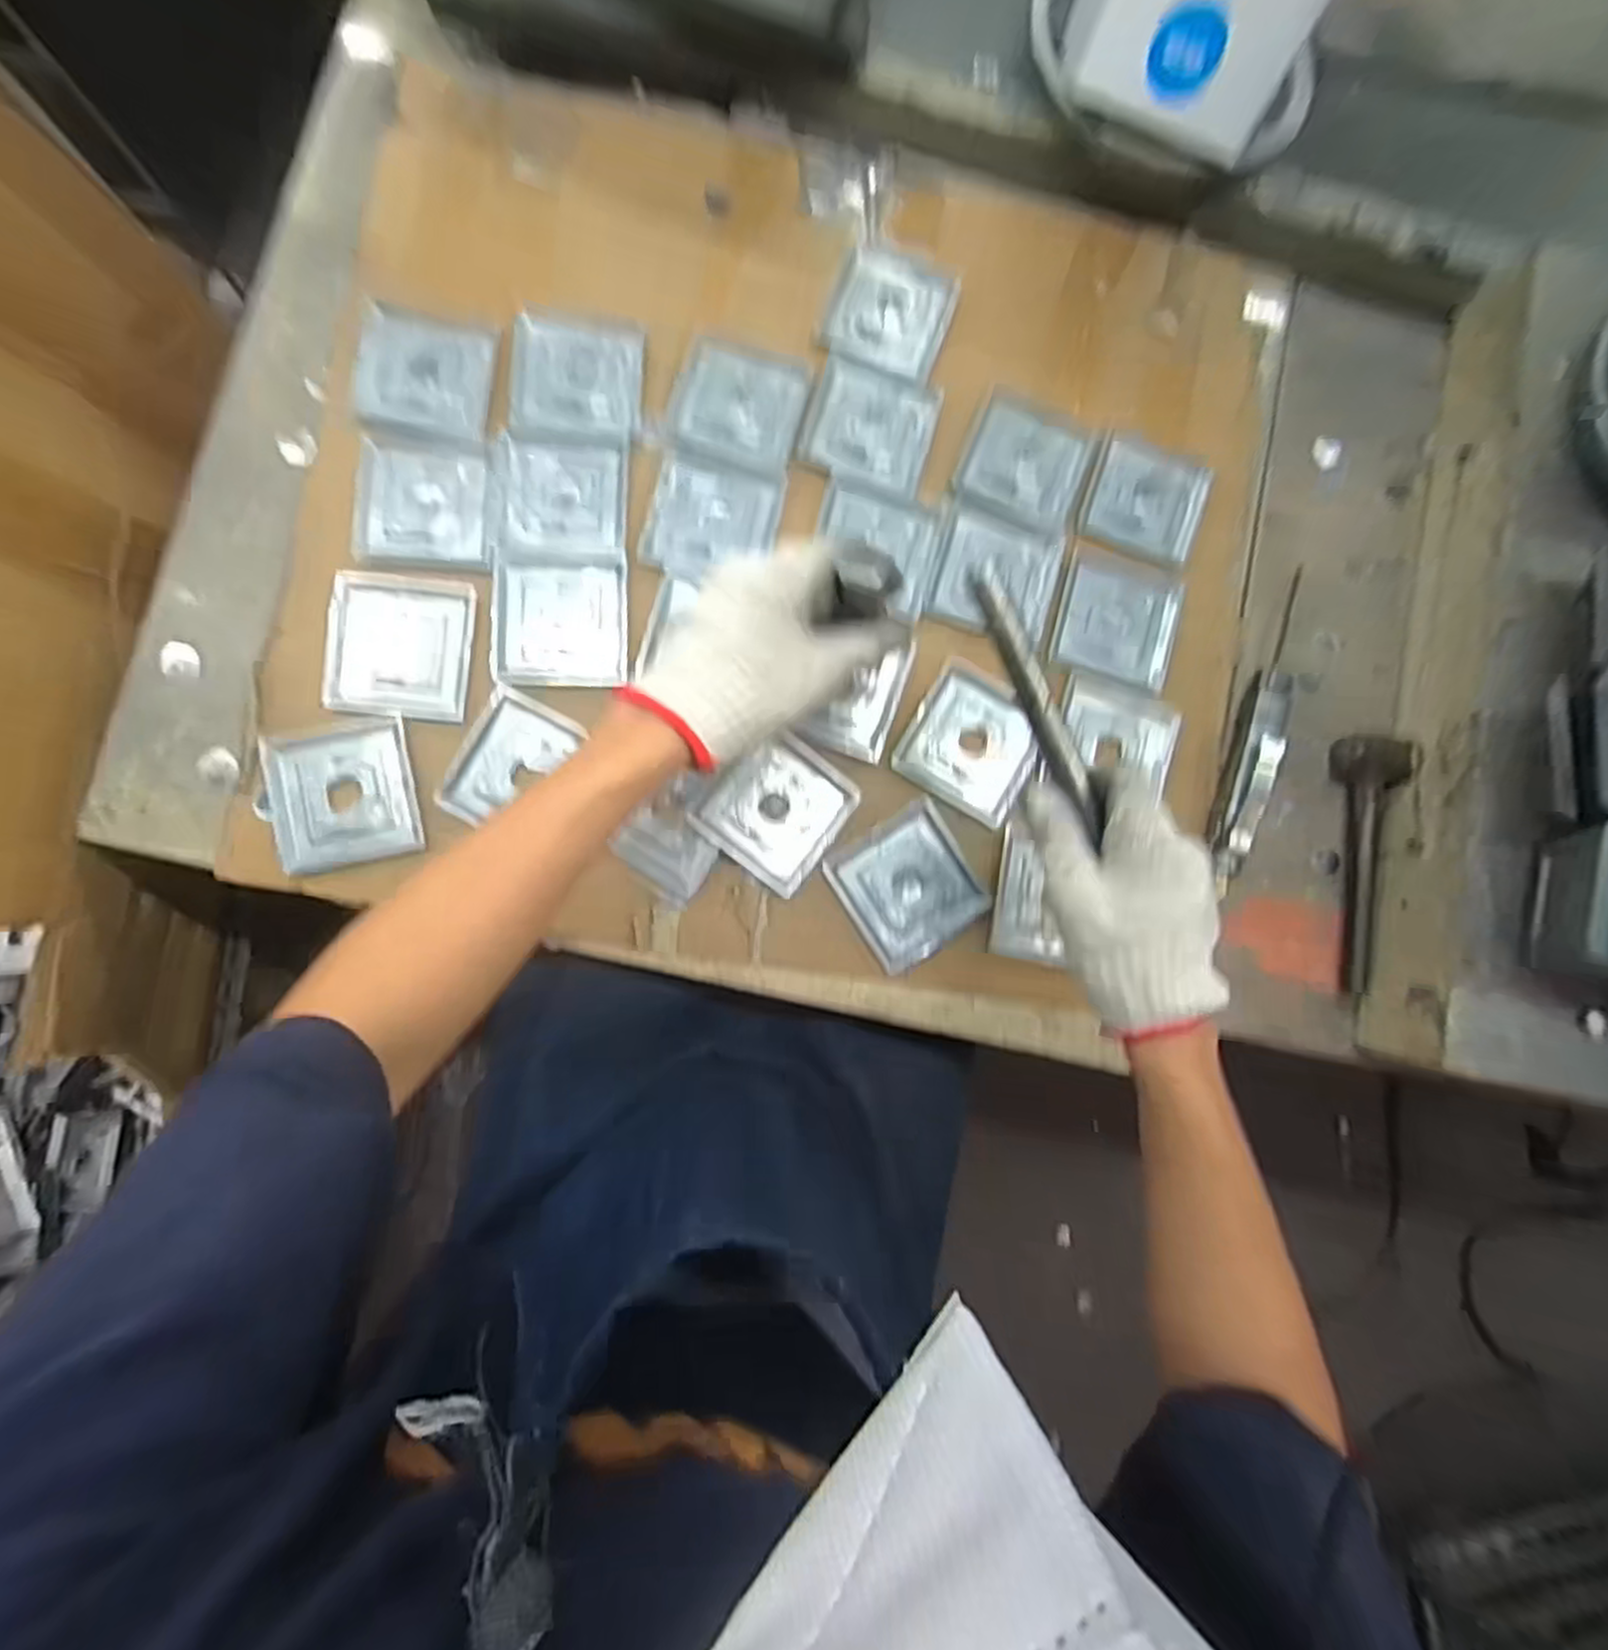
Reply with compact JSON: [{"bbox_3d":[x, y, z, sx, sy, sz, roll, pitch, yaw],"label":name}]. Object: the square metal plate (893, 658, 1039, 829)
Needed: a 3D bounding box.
[{"bbox_3d":[0.122,-0.060,0.553,0.089,0.011,0.094,32,83,-3],"label":"square metal plate"}]

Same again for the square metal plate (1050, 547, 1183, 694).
[{"bbox_3d":[0.237,-0.156,0.586,0.088,0.010,0.098,17,79,-1],"label":"square metal plate"}]

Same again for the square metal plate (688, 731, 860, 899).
[{"bbox_3d":[-0.019,-0.012,0.536,0.087,0.008,0.092,39,82,-2],"label":"square metal plate"}]

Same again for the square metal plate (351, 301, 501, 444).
[{"bbox_3d":[-0.269,-0.319,0.547,0.093,0.006,0.086,7,84,-6],"label":"square metal plate"}]

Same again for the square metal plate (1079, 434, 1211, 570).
[{"bbox_3d":[0.266,-0.251,0.597,0.090,0.004,0.087,17,83,-5],"label":"square metal plate"}]

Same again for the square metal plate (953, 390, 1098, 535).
[{"bbox_3d":[0.170,-0.275,0.590,0.092,0.007,0.092,19,83,-4],"label":"square metal plate"}]

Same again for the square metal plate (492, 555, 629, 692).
[{"bbox_3d":[-0.170,-0.140,0.539,0.090,0.007,0.087,1,85,-6],"label":"square metal plate"}]

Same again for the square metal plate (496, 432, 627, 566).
[{"bbox_3d":[-0.173,-0.230,0.550,0.088,0.006,0.090,0,85,-6],"label":"square metal plate"}]

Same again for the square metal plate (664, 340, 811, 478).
[{"bbox_3d":[-0.047,-0.308,0.566,0.090,0.007,0.088,15,84,-5],"label":"square metal plate"}]

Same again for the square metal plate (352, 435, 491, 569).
[{"bbox_3d":[-0.264,-0.223,0.537,0.090,0.006,0.086,3,85,-6],"label":"square metal plate"}]

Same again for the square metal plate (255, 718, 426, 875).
[{"bbox_3d":[-0.310,-0.019,0.517,0.096,0.009,0.091,-11,86,-7],"label":"square metal plate"}]

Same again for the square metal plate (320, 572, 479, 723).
[{"bbox_3d":[-0.275,-0.122,0.526,0.093,0.006,0.097,4,85,-6],"label":"square metal plate"}]

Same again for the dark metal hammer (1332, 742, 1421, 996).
[{"bbox_3d":[0.418,0.028,0.579,0.044,0.037,0.193,8,84,-5],"label":"dark metal hammer"}]

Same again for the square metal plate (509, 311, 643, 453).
[{"bbox_3d":[-0.162,-0.318,0.553,0.090,0.006,0.091,3,85,-6],"label":"square metal plate"}]

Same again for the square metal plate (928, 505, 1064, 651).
[{"bbox_3d":[0.143,-0.185,0.573,0.091,0.010,0.088,16,84,-5],"label":"square metal plate"}]

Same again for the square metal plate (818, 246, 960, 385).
[{"bbox_3d":[0.067,-0.390,0.587,0.085,0.004,0.094,21,83,-4],"label":"square metal plate"}]

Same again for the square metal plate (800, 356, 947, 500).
[{"bbox_3d":[0.051,-0.300,0.581,0.092,0.006,0.091,17,84,-5],"label":"square metal plate"}]

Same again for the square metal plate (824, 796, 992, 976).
[{"bbox_3d":[0.073,0.043,0.543,0.090,0.010,0.093,-32,89,-8],"label":"square metal plate"}]

